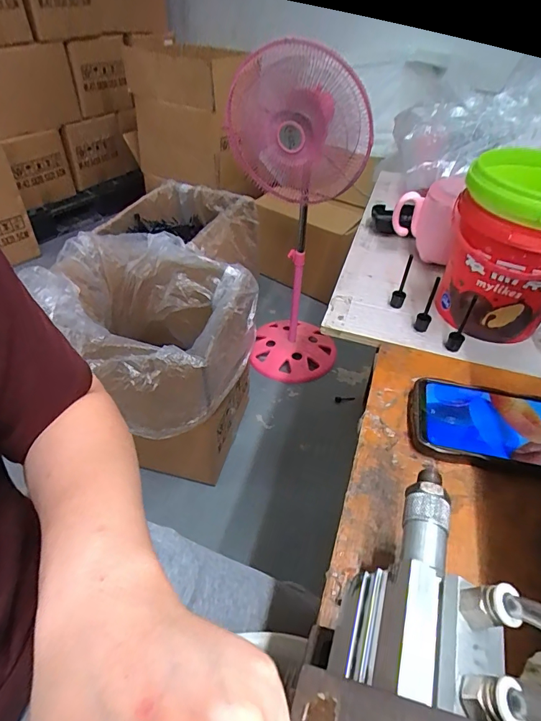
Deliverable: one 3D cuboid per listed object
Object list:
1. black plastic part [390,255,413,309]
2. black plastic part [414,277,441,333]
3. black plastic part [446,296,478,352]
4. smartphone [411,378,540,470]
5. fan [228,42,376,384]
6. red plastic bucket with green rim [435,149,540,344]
[{"bbox_3d":[0.144,-0.086,0.462,0.014,0.061,0.018,17,45,14],"label":"black plastic part"},{"bbox_3d":[0.162,-0.057,0.438,0.014,0.060,0.017,21,46,18],"label":"black plastic part"},{"bbox_3d":[0.188,-0.036,0.417,0.014,0.059,0.014,17,45,14],"label":"black plastic part"},{"bbox_3d":[0.193,0.056,0.349,0.149,0.016,0.074,12,44,10],"label":"smartphone"},{"bbox_3d":[0.060,-0.368,1.229,0.338,0.861,0.354,3,44,0],"label":"fan"},{"bbox_3d":[0.237,-0.105,0.421,0.119,0.155,0.115,2,44,-2],"label":"red plastic bucket with green rim"}]

